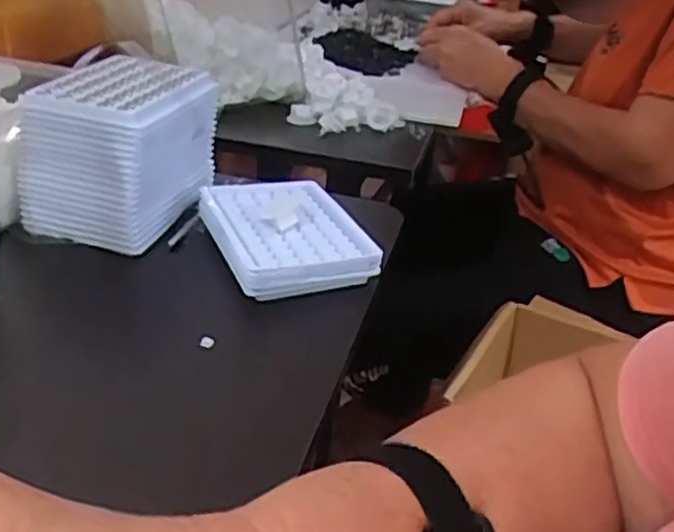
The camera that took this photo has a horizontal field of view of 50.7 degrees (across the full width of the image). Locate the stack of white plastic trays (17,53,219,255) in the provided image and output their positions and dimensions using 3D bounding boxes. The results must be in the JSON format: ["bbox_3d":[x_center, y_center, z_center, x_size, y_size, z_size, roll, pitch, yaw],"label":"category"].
[{"bbox_3d":[-0.158,-0.090,0.541,0.108,0.102,0.129,14,31,14],"label":"stack of white plastic trays"}]

